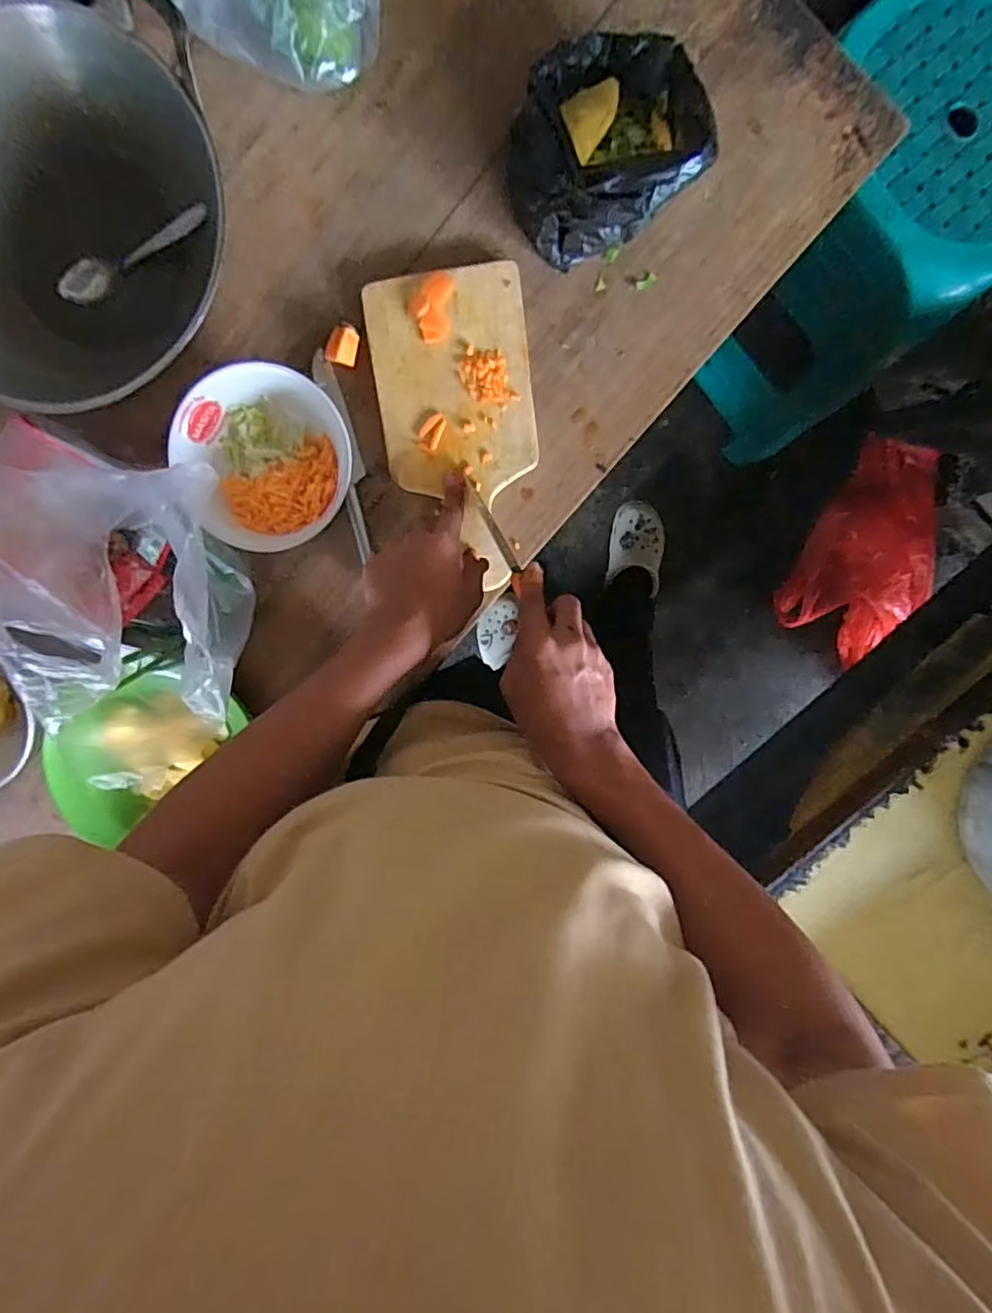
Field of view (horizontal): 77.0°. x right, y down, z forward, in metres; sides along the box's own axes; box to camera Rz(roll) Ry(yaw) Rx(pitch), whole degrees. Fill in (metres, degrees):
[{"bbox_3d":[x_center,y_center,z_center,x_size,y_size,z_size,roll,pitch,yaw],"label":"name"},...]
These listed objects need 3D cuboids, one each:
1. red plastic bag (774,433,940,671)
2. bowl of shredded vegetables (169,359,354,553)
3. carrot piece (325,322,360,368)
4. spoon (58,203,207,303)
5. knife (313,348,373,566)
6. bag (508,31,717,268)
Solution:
[{"bbox_3d":[0.765,-0.202,1.270,0.269,0.061,0.431,22,99,-1],"label":"red plastic bag"},{"bbox_3d":[-0.205,-0.176,0.569,0.151,0.056,0.152,0,99,2],"label":"bowl of shredded vegetables"},{"bbox_3d":[-0.138,-0.282,0.564,0.028,0.015,0.033,18,99,-1],"label":"carrot piece"},{"bbox_3d":[-0.326,-0.364,0.561,0.150,0.020,0.027,-29,97,6],"label":"spoon"},{"bbox_3d":[-0.140,-0.187,0.587,0.022,0.019,0.191,-13,98,4],"label":"knife"},{"bbox_3d":[0.088,-0.399,0.501,0.152,0.105,0.119,-5,99,3],"label":"bag"}]

